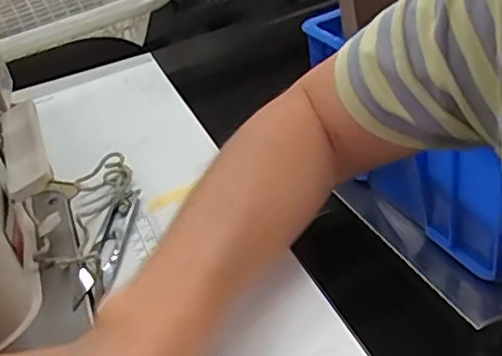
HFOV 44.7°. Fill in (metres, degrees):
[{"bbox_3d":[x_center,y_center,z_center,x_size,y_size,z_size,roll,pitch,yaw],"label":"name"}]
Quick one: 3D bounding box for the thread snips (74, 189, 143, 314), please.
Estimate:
[{"bbox_3d":[-0.091,0.040,0.392,0.022,0.011,0.097,-5,35,7],"label":"thread snips"}]

